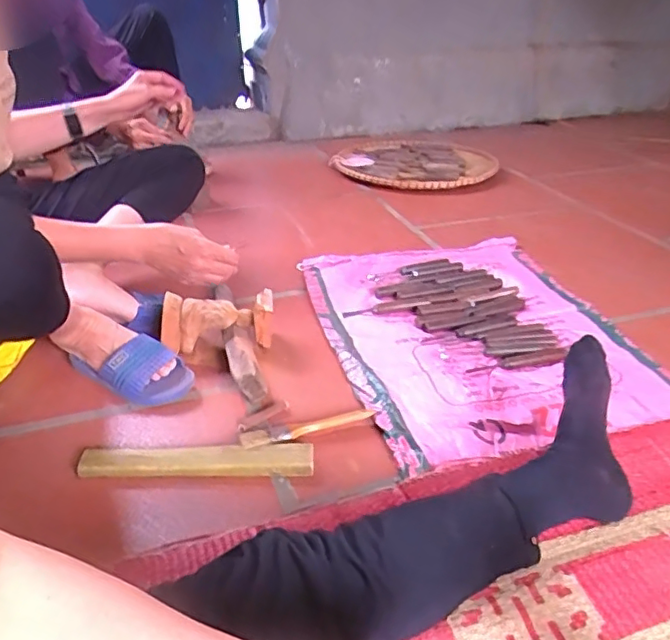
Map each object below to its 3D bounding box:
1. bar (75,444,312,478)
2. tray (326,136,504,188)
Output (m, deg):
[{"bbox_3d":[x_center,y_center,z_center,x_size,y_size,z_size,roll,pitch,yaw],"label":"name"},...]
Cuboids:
[{"bbox_3d":[-0.172,0.176,0.724,0.285,0.019,0.040,-1,32,-1],"label":"bar"},{"bbox_3d":[0.246,-0.494,1.829,0.501,0.054,0.458,-1,32,0],"label":"tray"}]

